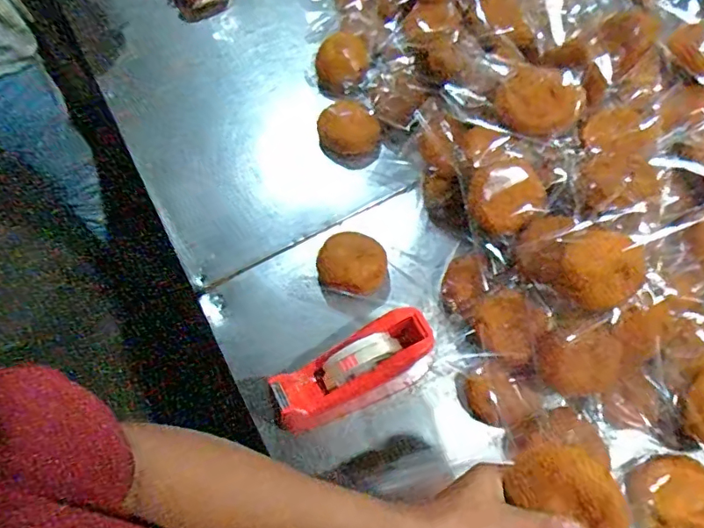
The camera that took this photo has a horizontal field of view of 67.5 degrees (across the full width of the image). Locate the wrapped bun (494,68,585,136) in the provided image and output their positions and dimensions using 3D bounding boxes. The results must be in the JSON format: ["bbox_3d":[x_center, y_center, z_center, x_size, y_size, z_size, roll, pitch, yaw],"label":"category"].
[{"bbox_3d":[0.250,-0.214,0.698,0.101,0.053,0.093,0,66,0],"label":"wrapped bun"}]

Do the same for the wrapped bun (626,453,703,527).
[{"bbox_3d":[0.364,0.269,0.596,0.084,0.045,0.092,0,66,0],"label":"wrapped bun"}]

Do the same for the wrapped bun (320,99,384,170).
[{"bbox_3d":[-0.002,-0.199,0.811,0.082,0.065,0.091,-33,70,-13],"label":"wrapped bun"}]

